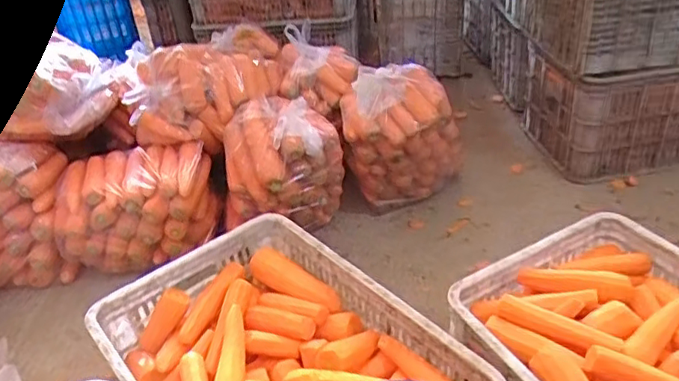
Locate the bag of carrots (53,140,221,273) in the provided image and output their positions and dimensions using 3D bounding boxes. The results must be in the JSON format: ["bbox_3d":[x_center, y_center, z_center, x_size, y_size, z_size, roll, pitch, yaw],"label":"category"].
[{"bbox_3d":[-0.462,0.031,1.377,0.342,0.175,0.243,-8,35,-4],"label":"bag of carrots"}]

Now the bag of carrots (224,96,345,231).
[{"bbox_3d":[-0.131,-0.057,1.385,0.273,0.254,0.227,-8,35,-4],"label":"bag of carrots"}]

